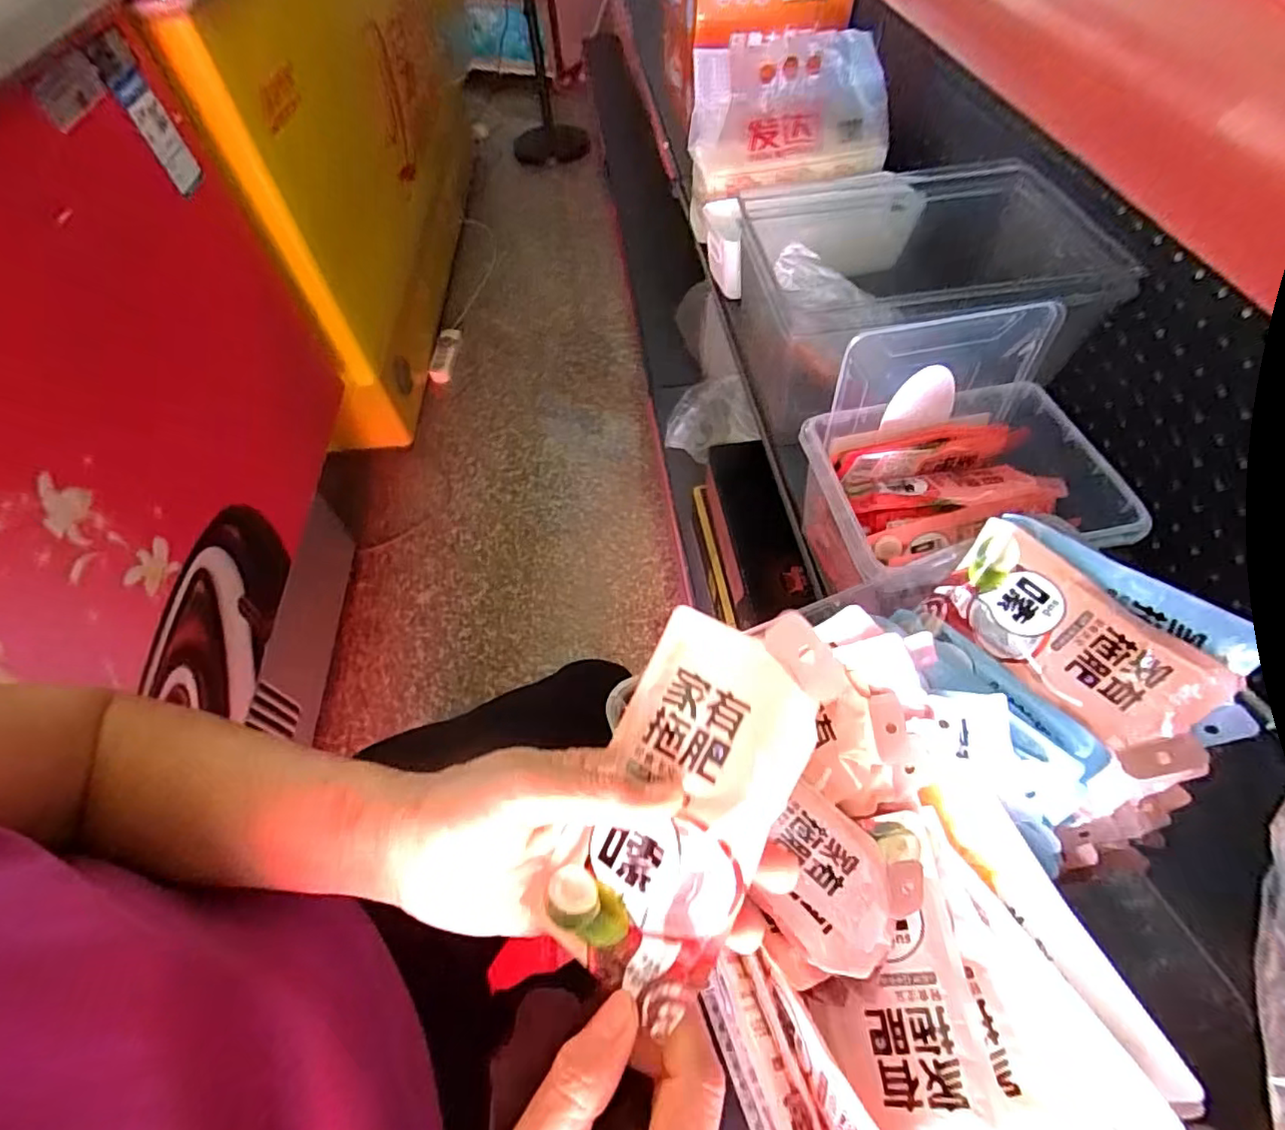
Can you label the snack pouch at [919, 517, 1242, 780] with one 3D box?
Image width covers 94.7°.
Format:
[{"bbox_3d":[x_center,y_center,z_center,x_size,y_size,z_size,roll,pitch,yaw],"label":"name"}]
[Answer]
[{"bbox_3d":[0.245,0.047,0.338,0.010,0.073,0.147,-11,46,-42],"label":"snack pouch"}]

